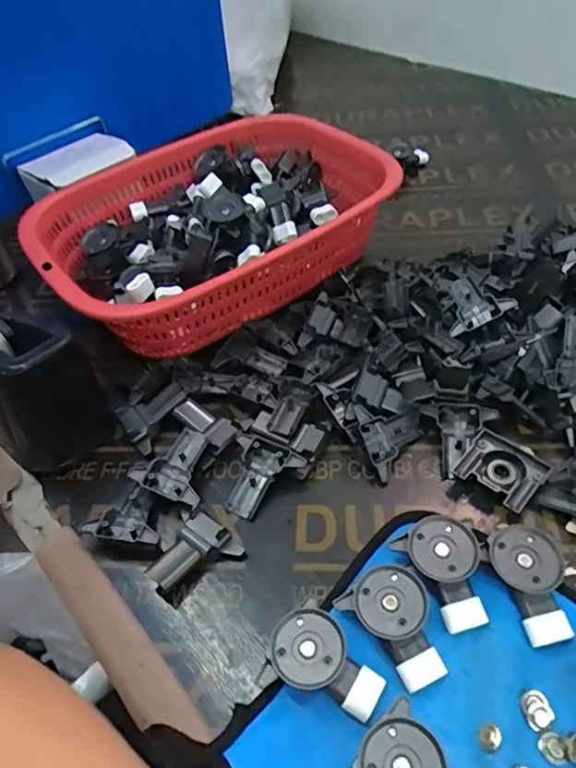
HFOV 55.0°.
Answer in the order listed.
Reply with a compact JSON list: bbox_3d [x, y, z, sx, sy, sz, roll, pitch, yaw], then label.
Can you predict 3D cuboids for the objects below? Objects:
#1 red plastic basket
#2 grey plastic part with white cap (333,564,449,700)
[{"bbox_3d":[-0.062,-0.159,0.571,0.357,0.099,0.237,-32,52,-21],"label":"red plastic basket"},{"bbox_3d":[0.067,0.143,0.330,0.044,0.025,0.064,-30,52,-20],"label":"grey plastic part with white cap"}]

